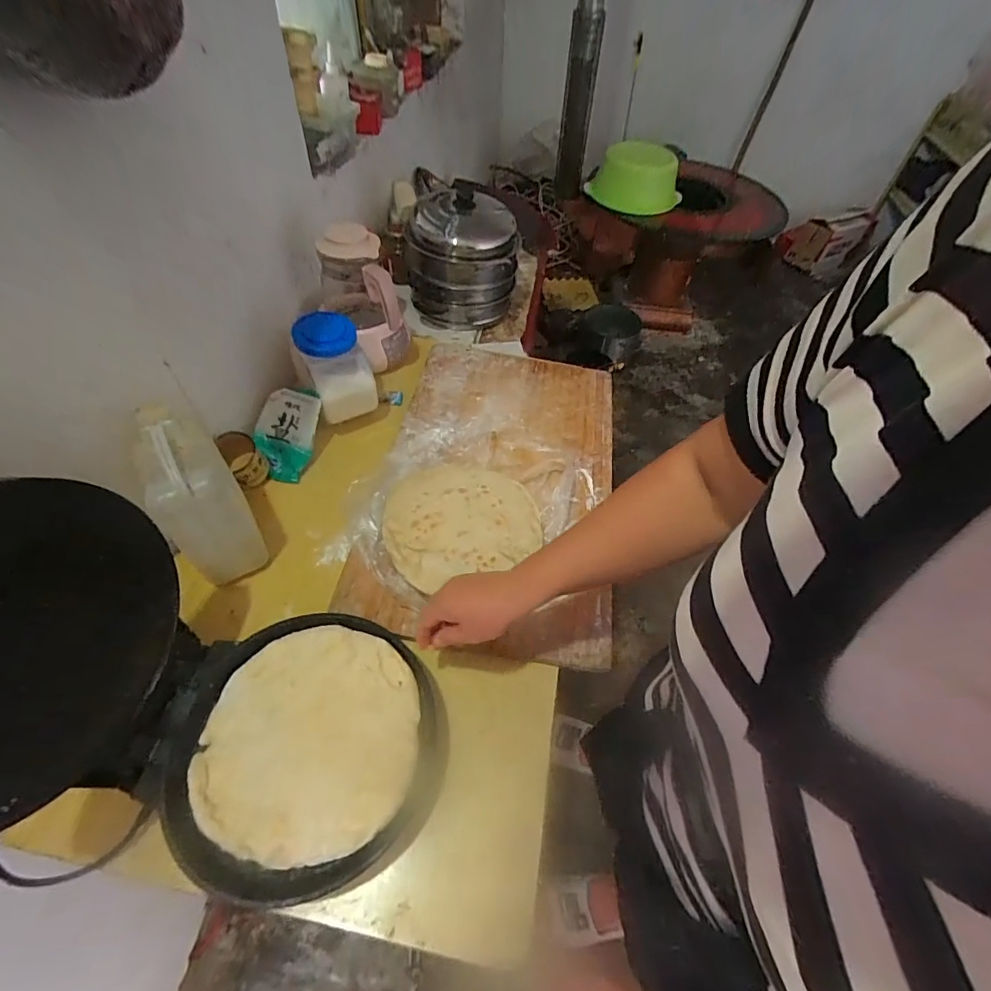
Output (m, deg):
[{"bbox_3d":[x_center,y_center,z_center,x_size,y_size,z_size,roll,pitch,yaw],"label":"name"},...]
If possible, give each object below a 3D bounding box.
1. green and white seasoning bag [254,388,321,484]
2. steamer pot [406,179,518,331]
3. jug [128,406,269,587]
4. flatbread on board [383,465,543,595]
[{"bbox_3d":[-0.375,-0.112,0.840,0.112,0.026,0.167,14,82,9],"label":"green and white seasoning bag"},{"bbox_3d":[-0.077,-0.592,1.203,0.247,0.282,0.237,2,52,-3],"label":"steamer pot"},{"bbox_3d":[-0.393,0.011,0.635,0.089,0.230,0.138,-26,59,-22],"label":"jug"},{"bbox_3d":[-0.055,0.023,0.712,0.226,0.031,0.205,-16,56,-16],"label":"flatbread on board"}]

